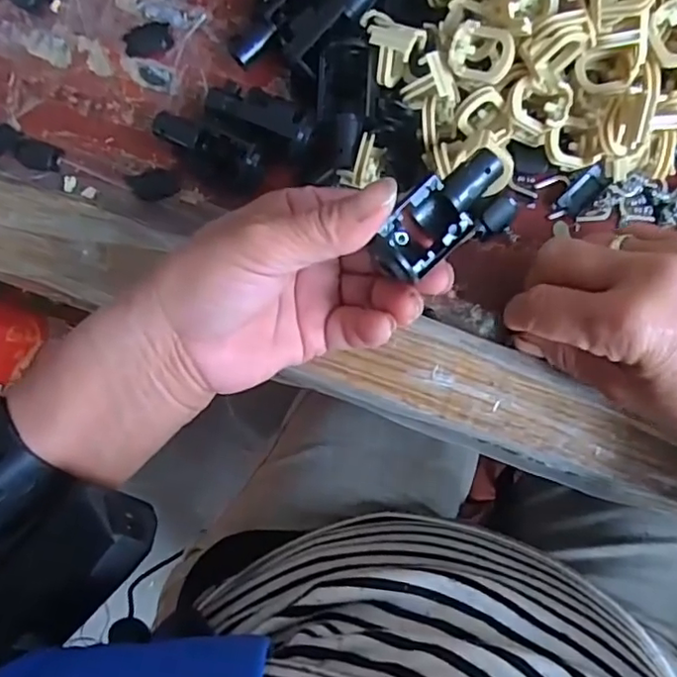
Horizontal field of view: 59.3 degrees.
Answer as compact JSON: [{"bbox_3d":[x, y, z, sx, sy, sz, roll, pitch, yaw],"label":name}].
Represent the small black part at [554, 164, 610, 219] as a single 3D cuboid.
[{"bbox_3d":[0.113,-0.067,0.274,0.024,0.007,0.012,-44,85,3],"label":"small black part"}]

